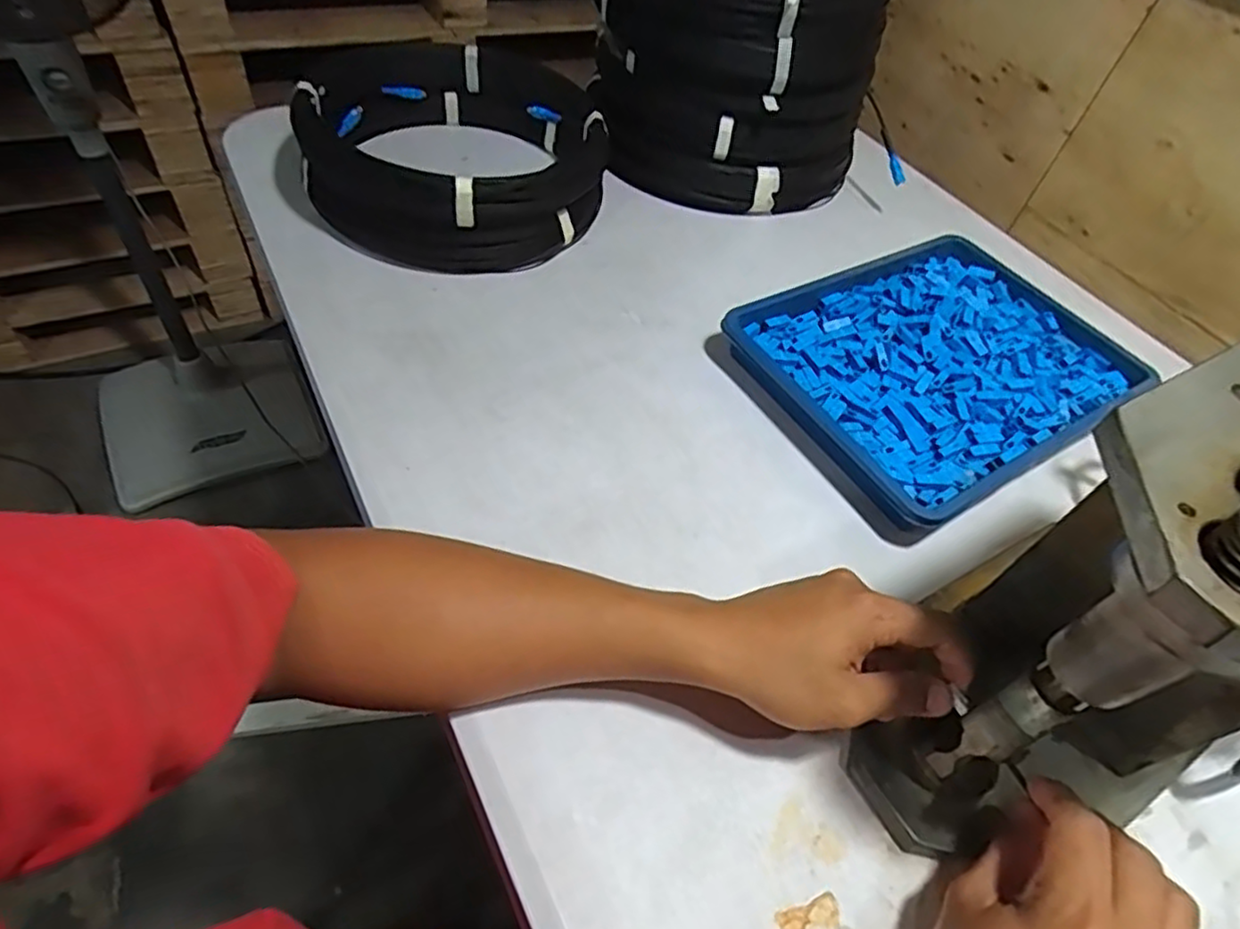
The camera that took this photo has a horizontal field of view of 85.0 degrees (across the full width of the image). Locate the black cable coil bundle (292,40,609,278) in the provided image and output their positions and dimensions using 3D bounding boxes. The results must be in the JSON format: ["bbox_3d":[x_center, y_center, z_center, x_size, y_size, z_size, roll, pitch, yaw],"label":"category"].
[{"bbox_3d":[-0.148,-0.295,0.657,0.261,0.105,0.264,10,51,-2],"label":"black cable coil bundle"}]

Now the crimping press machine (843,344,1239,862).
[{"bbox_3d":[0.271,0.051,0.308,0.273,0.278,0.127,-21,57,-21],"label":"crimping press machine"}]

